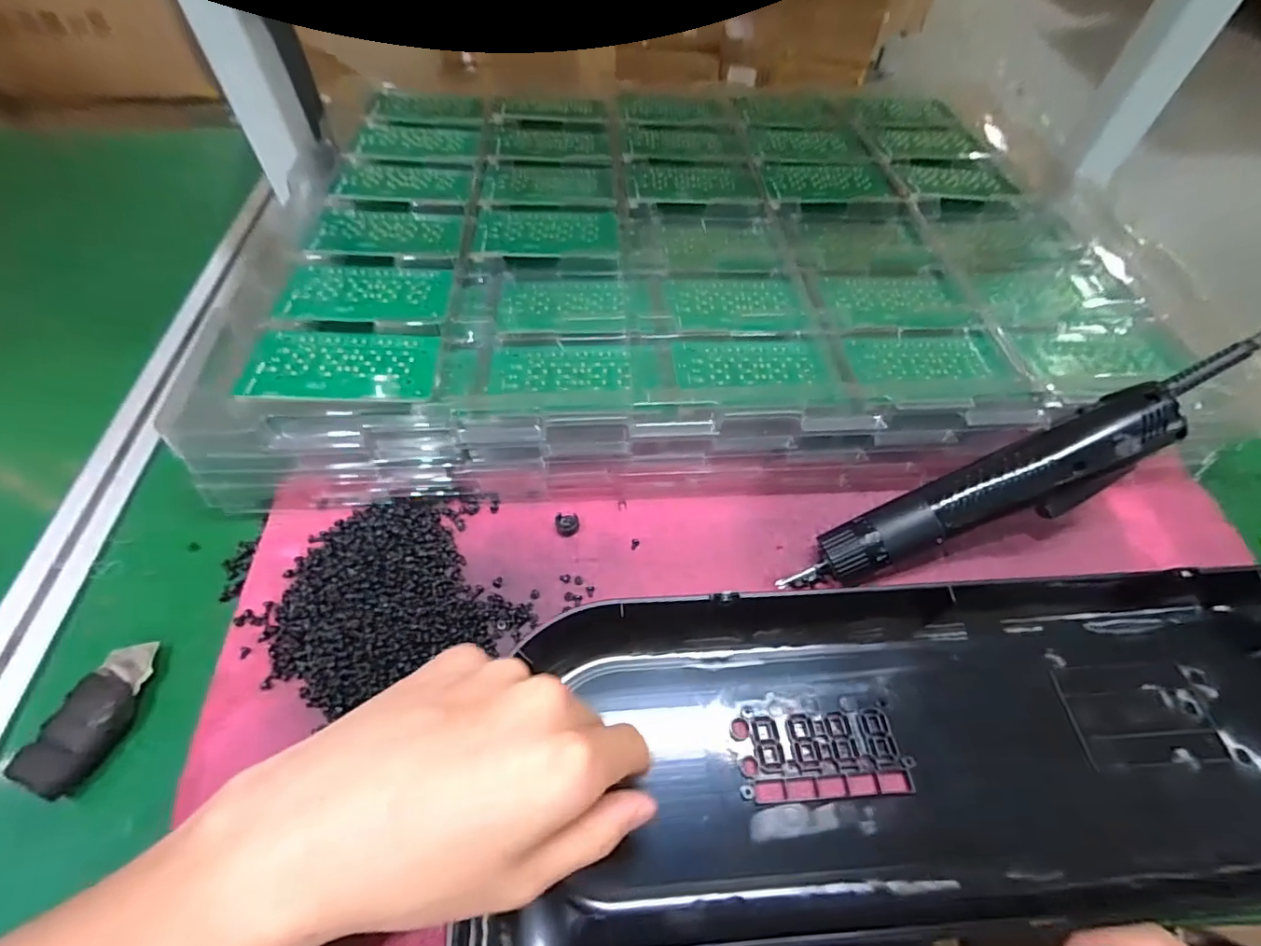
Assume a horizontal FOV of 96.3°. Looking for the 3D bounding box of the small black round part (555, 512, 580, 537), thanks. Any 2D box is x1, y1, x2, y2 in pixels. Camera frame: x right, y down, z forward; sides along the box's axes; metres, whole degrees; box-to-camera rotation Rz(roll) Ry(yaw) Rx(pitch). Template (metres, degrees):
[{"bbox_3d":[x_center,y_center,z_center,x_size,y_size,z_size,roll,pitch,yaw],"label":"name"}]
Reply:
[{"bbox_3d":[-0.040,0.031,0.357,0.014,0.006,0.016,-6,56,-6],"label":"small black round part"}]

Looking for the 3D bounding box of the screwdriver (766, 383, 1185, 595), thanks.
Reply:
[{"bbox_3d":[0.193,0.017,0.321,0.216,0.030,0.039,-27,60,9],"label":"screwdriver"}]

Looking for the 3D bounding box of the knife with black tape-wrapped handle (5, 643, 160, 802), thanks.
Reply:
[{"bbox_3d":[-0.274,0.123,0.288,0.030,0.015,0.072,13,57,6],"label":"knife with black tape-wrapped handle"}]

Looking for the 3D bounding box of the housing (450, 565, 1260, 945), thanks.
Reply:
[{"bbox_3d":[0.171,0.147,0.270,0.487,0.038,0.206,-5,58,-4],"label":"housing"}]

